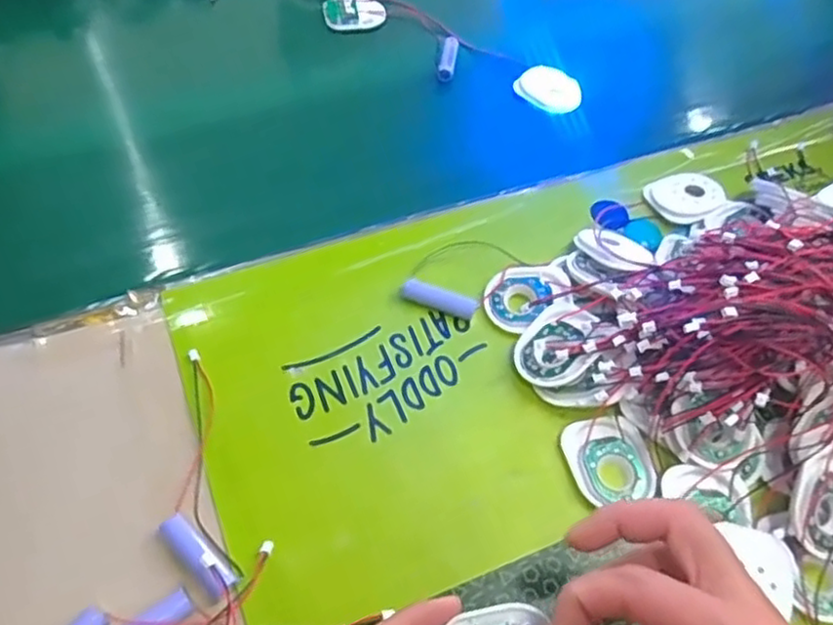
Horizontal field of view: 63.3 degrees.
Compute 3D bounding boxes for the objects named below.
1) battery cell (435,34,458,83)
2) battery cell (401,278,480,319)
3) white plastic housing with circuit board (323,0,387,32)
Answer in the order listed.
[{"bbox_3d":[0.028,-0.231,0.615,0.015,0.012,0.057,10,54,2],"label":"battery cell"},{"bbox_3d":[0.015,-0.009,0.443,0.050,0.015,0.013,18,55,8],"label":"battery cell"},{"bbox_3d":[-0.060,-0.290,0.653,0.059,0.013,0.040,-10,56,-12],"label":"white plastic housing with circuit board"}]

